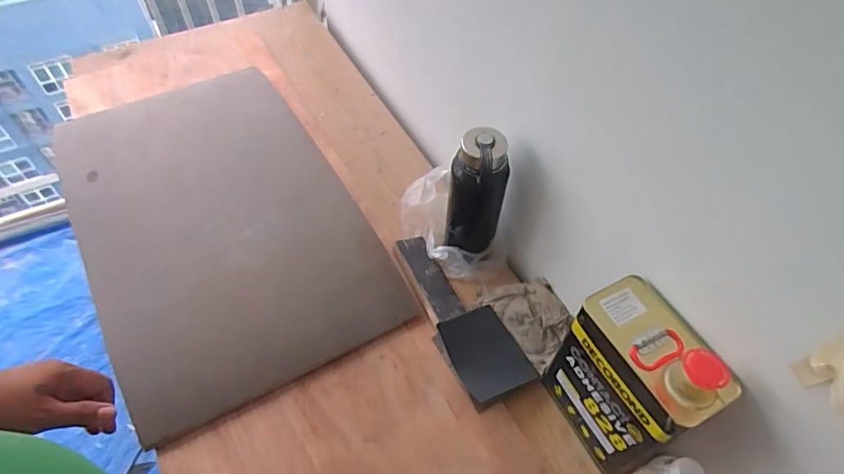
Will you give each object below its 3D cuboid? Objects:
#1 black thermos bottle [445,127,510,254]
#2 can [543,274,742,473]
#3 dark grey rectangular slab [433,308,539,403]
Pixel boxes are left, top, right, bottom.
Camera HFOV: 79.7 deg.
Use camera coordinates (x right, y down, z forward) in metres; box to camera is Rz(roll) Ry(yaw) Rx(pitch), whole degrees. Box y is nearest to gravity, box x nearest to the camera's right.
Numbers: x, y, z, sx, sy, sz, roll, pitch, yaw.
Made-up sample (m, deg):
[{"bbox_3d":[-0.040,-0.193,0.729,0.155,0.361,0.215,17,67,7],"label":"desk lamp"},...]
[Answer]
[{"bbox_3d":[0.083,-0.064,0.785,0.084,0.215,0.063,13,54,8],"label":"black thermos bottle"},{"bbox_3d":[0.257,0.181,0.634,0.093,0.253,0.174,-21,57,-17],"label":"can"},{"bbox_3d":[0.095,0.172,0.770,0.108,0.019,0.136,-15,54,-23],"label":"dark grey rectangular slab"}]

